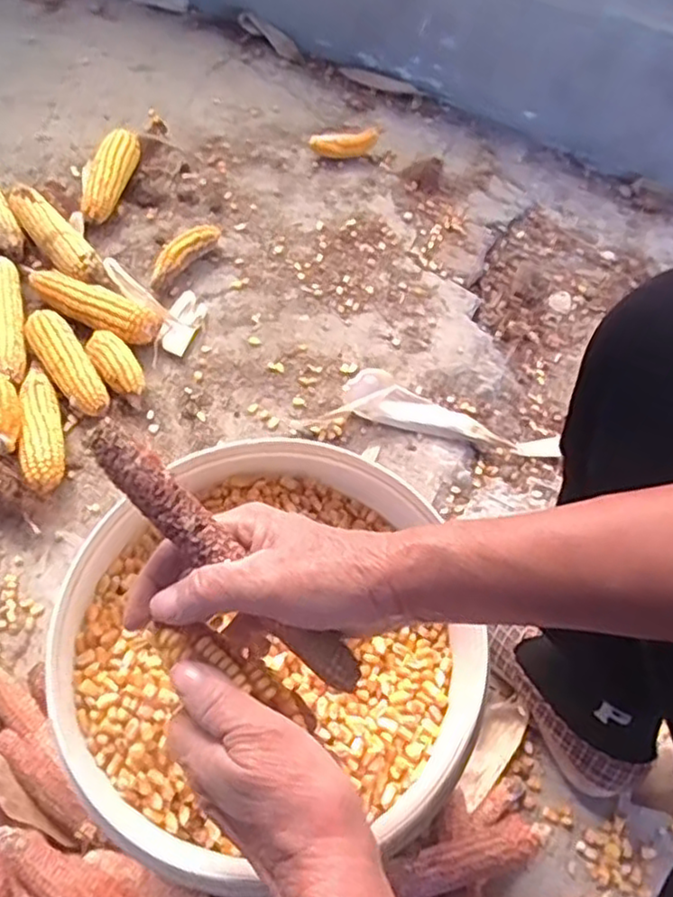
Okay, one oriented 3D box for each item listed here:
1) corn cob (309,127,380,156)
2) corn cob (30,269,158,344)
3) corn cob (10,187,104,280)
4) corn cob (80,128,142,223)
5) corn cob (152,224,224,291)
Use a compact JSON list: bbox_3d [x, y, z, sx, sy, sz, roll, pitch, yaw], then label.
[{"bbox_3d":[0.012,-0.423,0.954,0.098,0.033,0.037,-10,63,-8],"label":"corn cob"},{"bbox_3d":[-0.283,-0.164,0.792,0.167,0.042,0.051,26,64,11],"label":"corn cob"},{"bbox_3d":[-0.348,-0.260,0.842,0.046,0.048,0.171,-37,69,-20],"label":"corn cob"},{"bbox_3d":[-0.296,-0.354,0.891,0.054,0.044,0.143,9,62,3],"label":"corn cob"},{"bbox_3d":[-0.185,-0.241,0.841,0.030,0.038,0.123,38,67,16],"label":"corn cob"}]

